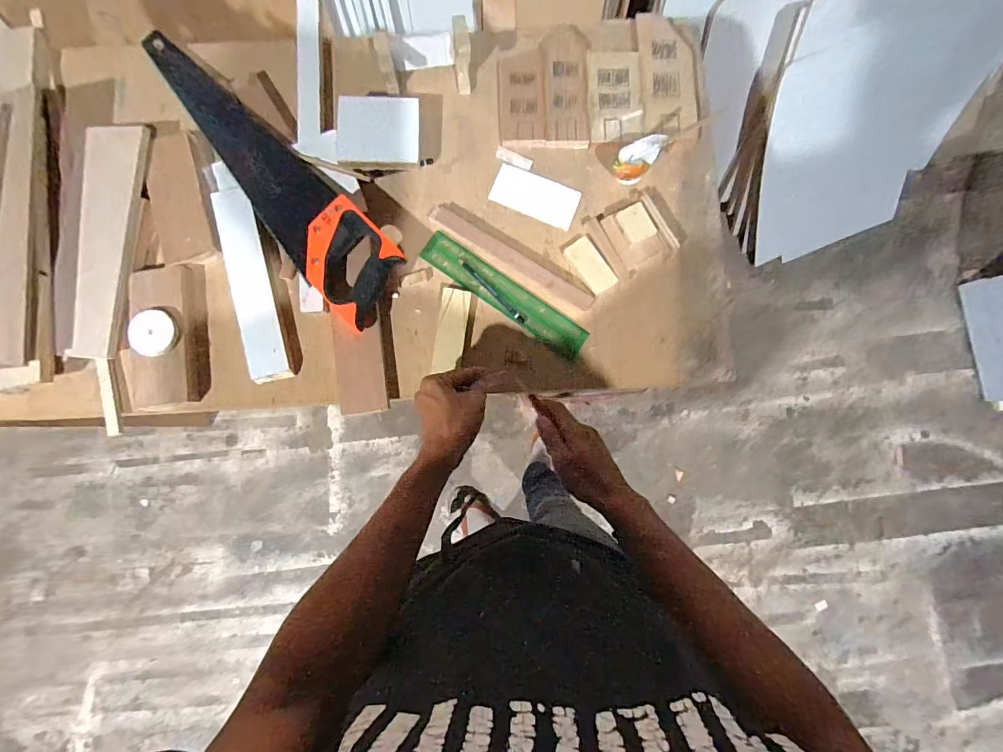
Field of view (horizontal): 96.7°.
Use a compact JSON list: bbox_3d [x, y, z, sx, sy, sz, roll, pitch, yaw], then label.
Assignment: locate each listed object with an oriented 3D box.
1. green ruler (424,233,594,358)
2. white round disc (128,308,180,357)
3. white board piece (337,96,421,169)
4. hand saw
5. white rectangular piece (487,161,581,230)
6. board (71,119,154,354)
[{"bbox_3d":[0.005,-0.112,0.610,0.252,0.007,0.046,35,85,4],"label":"green ruler"},{"bbox_3d":[-0.434,-0.054,0.559,0.052,0.013,0.058,4,84,1],"label":"white round disc"},{"bbox_3d":[-0.164,-0.326,0.596,0.106,0.009,0.087,-2,97,-4],"label":"white board piece"},{"bbox_3d":[-0.308,-0.284,0.596,0.114,0.048,0.508,-40,87,-1],"label":"hand saw"},{"bbox_3d":[0.047,-0.251,0.623,0.119,0.009,0.062,21,85,3],"label":"white rectangular piece"},{"bbox_3d":[-0.507,-0.175,0.571,0.074,0.017,0.301,3,84,1],"label":"board"}]

